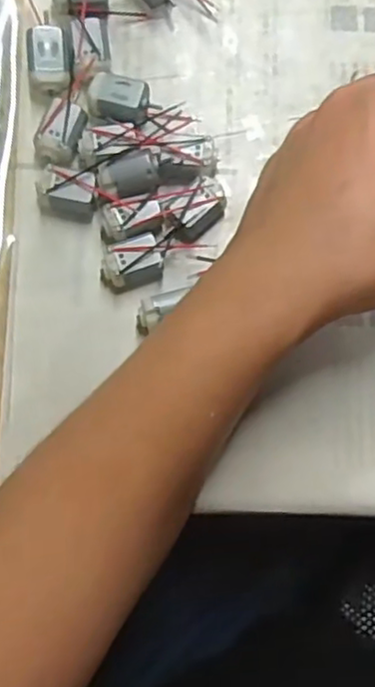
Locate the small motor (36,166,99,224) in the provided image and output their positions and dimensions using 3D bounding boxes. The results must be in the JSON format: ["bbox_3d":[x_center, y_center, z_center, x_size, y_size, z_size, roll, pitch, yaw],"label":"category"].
[{"bbox_3d":[-0.056,-0.070,0.312,0.027,0.017,0.020,11,84,1],"label":"small motor"}]

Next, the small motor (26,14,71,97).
[{"bbox_3d":[-0.066,-0.139,0.316,0.020,0.019,0.035,-7,84,-1],"label":"small motor"}]

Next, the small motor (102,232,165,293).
[{"bbox_3d":[-0.027,-0.037,0.307,0.029,0.018,0.020,-18,84,-2],"label":"small motor"}]

